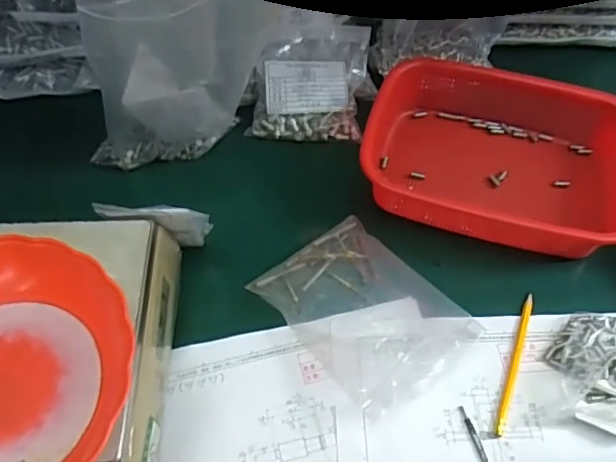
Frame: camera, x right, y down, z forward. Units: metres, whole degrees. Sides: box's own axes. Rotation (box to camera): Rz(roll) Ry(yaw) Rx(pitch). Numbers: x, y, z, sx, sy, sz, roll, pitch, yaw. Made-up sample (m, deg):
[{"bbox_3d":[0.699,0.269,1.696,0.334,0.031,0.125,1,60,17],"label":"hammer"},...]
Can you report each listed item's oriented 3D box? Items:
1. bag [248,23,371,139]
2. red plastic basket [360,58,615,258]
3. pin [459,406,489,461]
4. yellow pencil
[{"bbox_3d":[0.004,-0.189,0.710,0.136,0.057,0.147,6,59,4],"label":"bag"},{"bbox_3d":[0.213,-0.096,0.630,0.281,0.063,0.207,11,59,6],"label":"red plastic basket"},{"bbox_3d":[0.153,0.190,0.507,0.007,0.004,0.063,-13,60,-8],"label":"pin"},{"bbox_3d":[0.202,0.127,0.542,0.009,0.004,0.145,20,60,11],"label":"yellow pencil"}]

